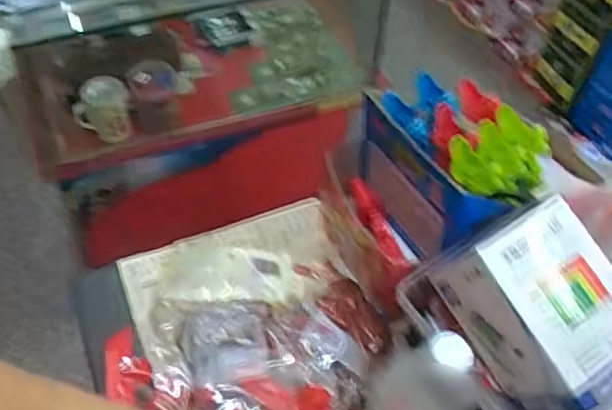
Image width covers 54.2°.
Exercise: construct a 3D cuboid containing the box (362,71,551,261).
[{"bbox_3d":[0.157,-0.042,0.684,0.132,0.142,0.183,-26,55,-21],"label":"box"}]

